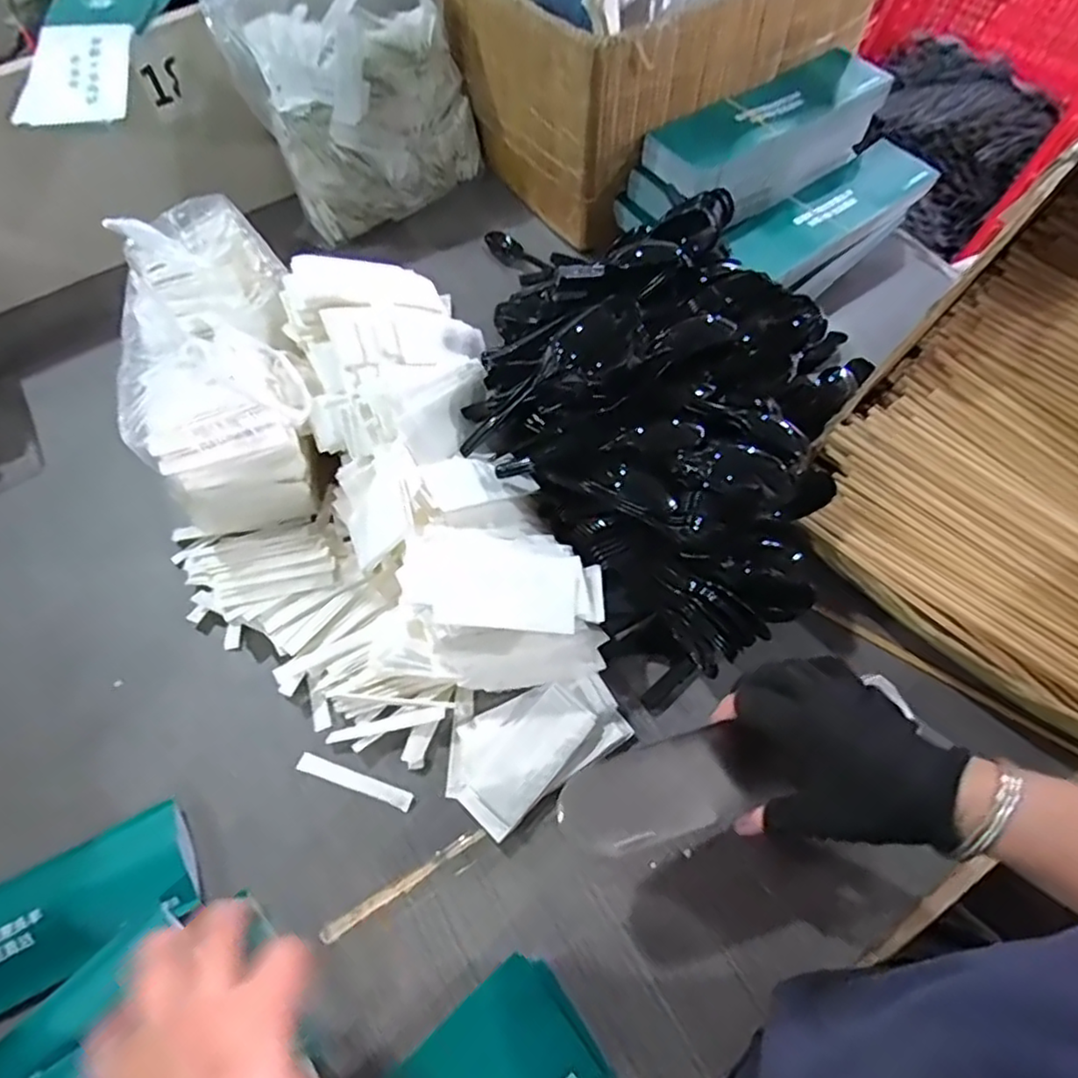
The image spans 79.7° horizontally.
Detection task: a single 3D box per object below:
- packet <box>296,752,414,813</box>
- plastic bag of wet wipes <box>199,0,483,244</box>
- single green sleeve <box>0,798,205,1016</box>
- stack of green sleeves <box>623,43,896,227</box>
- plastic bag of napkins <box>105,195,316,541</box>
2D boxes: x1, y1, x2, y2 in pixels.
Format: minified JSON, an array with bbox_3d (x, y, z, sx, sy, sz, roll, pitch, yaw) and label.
[{"bbox_3d":[-0.137,0.180,0.480,0.091,0.004,0.012,17,64,10],"label":"packet"},{"bbox_3d":[-0.218,-0.548,0.707,0.260,0.272,0.176,-36,67,-16],"label":"plastic bag of wet wipes"},{"bbox_3d":[-0.370,0.276,0.427,0.278,0.021,0.084,-26,65,-12],"label":"single green sleeve"},{"bbox_3d":[0.239,-0.432,0.712,0.303,0.085,0.100,-32,66,-15],"label":"stack of green sleeves"},{"bbox_3d":[-0.273,-0.163,0.553,0.123,0.133,0.295,-14,76,-6],"label":"plastic bag of napkins"}]

